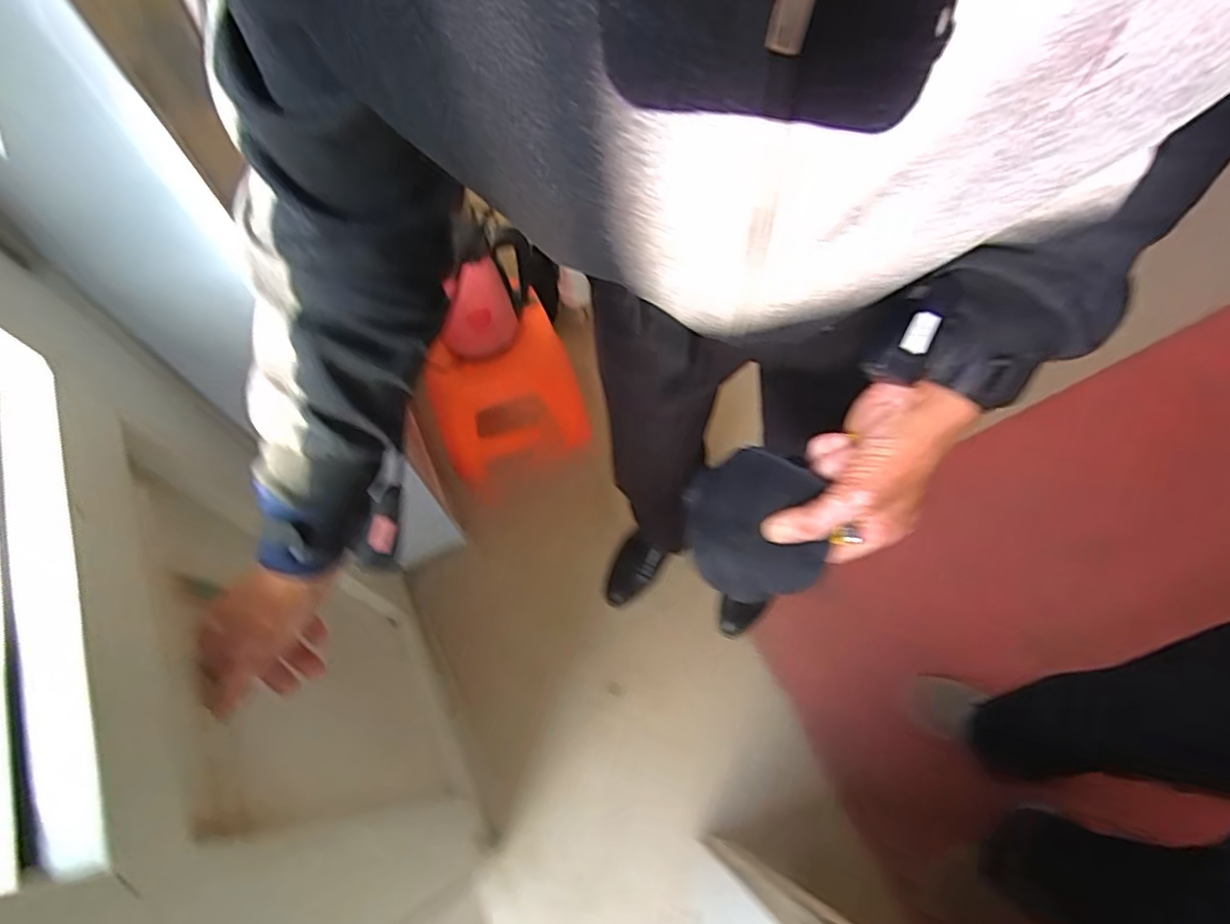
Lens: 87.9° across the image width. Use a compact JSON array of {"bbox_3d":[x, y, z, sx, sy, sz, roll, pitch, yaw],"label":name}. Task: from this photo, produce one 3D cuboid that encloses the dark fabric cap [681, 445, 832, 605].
[{"bbox_3d":[0.103,0.041,0.483,0.095,0.030,0.116,2,63,2],"label":"dark fabric cap"}]

